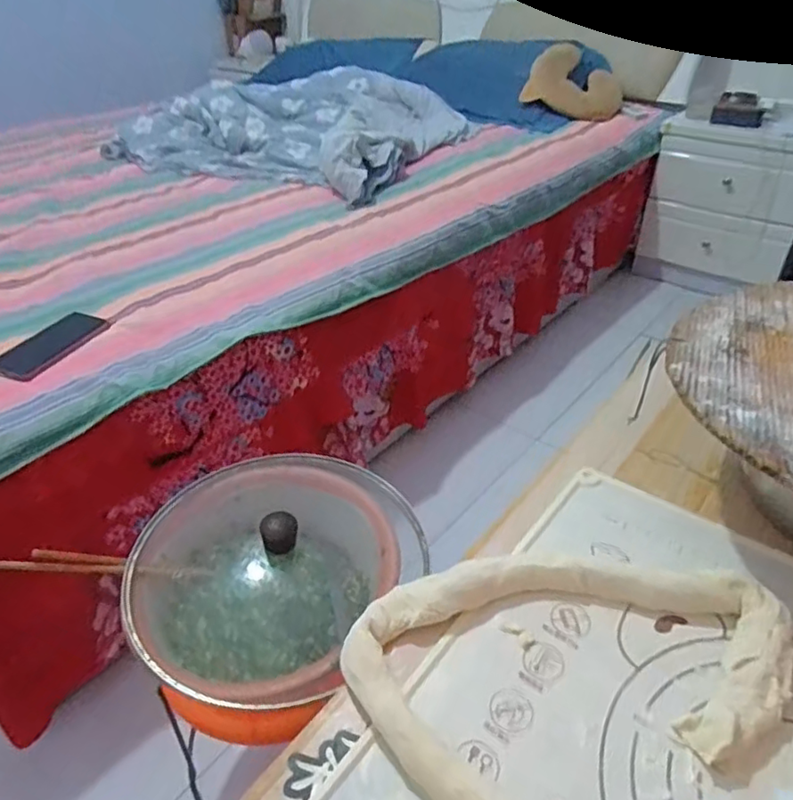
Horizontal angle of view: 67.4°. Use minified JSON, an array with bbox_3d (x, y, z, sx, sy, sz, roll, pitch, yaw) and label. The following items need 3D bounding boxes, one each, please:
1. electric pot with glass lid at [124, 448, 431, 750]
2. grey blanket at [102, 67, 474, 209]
[{"bbox_3d":[-0.149,0.199,0.685,0.274,0.163,0.300,25,46,31],"label":"electric pot with glass lid"},{"bbox_3d":[-0.249,-0.793,1.675,0.818,0.127,0.795,18,43,25],"label":"grey blanket"}]

